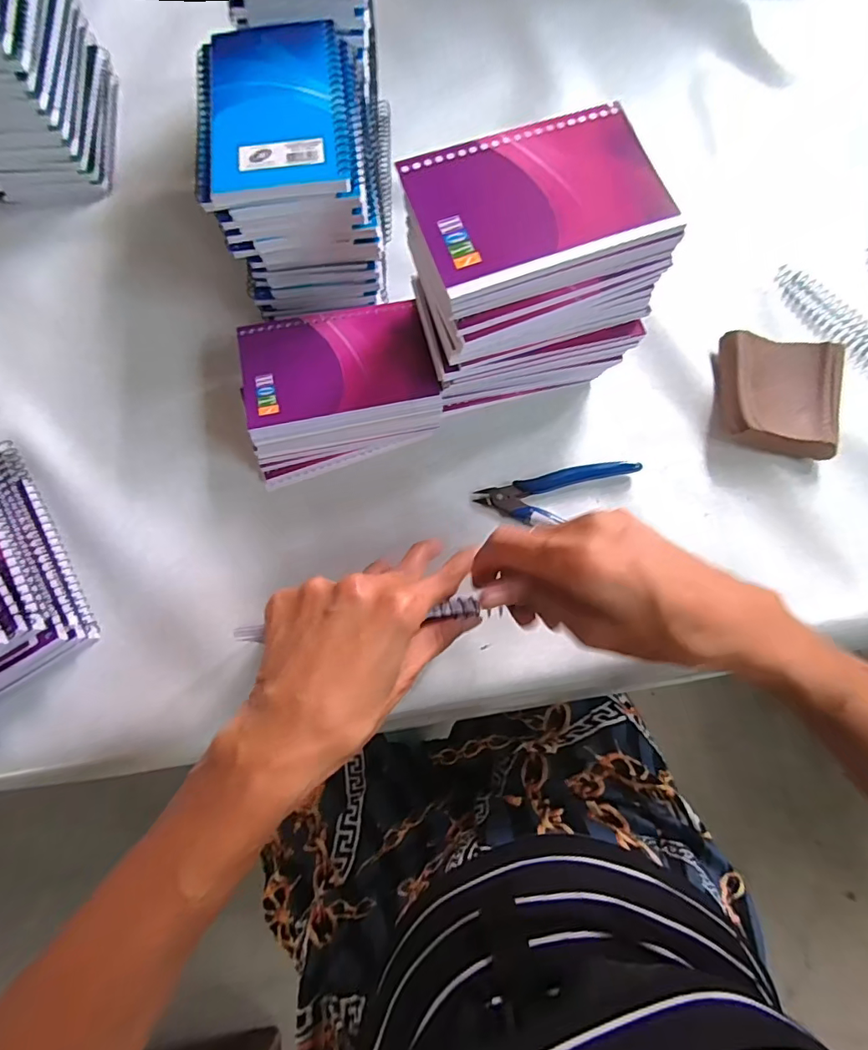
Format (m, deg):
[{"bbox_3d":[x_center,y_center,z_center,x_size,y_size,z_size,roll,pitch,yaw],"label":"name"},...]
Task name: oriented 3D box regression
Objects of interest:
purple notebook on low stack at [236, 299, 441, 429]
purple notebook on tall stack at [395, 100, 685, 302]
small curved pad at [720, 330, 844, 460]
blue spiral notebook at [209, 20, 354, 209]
[{"bbox_3d":[-0.068,-0.114,0.347,0.127,0.008,0.076,-12,75,-3],"label":"purple notebook on low stack"},{"bbox_3d":[0.054,-0.171,0.262,0.126,0.007,0.084,-19,76,-5],"label":"purple notebook on tall stack"},{"bbox_3d":[0.255,-0.095,0.371,0.085,0.024,0.089,6,75,2],"label":"small curved pad"},{"bbox_3d":[-0.097,-0.262,0.316,0.082,0.012,0.136,-7,75,-2],"label":"blue spiral notebook"}]

